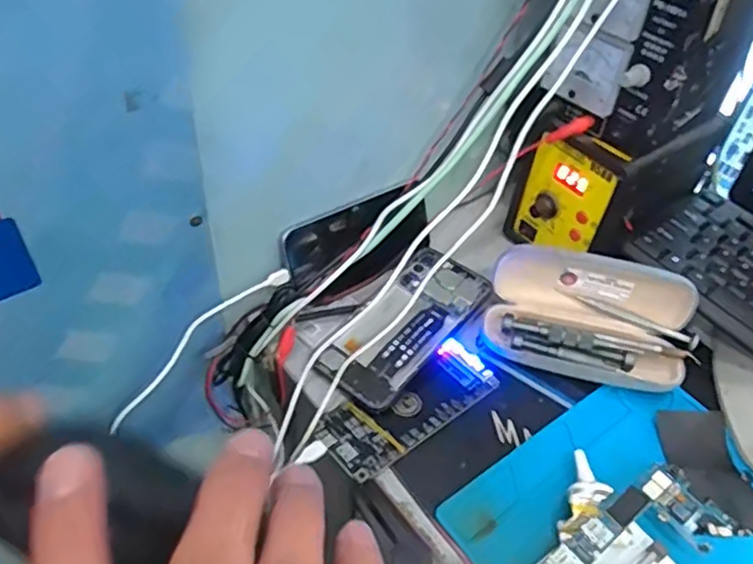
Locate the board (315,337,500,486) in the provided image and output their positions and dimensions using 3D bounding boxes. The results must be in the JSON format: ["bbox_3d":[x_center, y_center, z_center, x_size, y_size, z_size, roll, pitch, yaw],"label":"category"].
[{"bbox_3d":[0.024,0.092,0.487,0.140,0.014,0.058,-29,54,-28],"label":"board"}]

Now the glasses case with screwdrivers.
[{"bbox_3d":[0.176,0.028,0.524,0.165,0.067,0.088,11,46,6],"label":"glasses case with screwdrivers"}]

